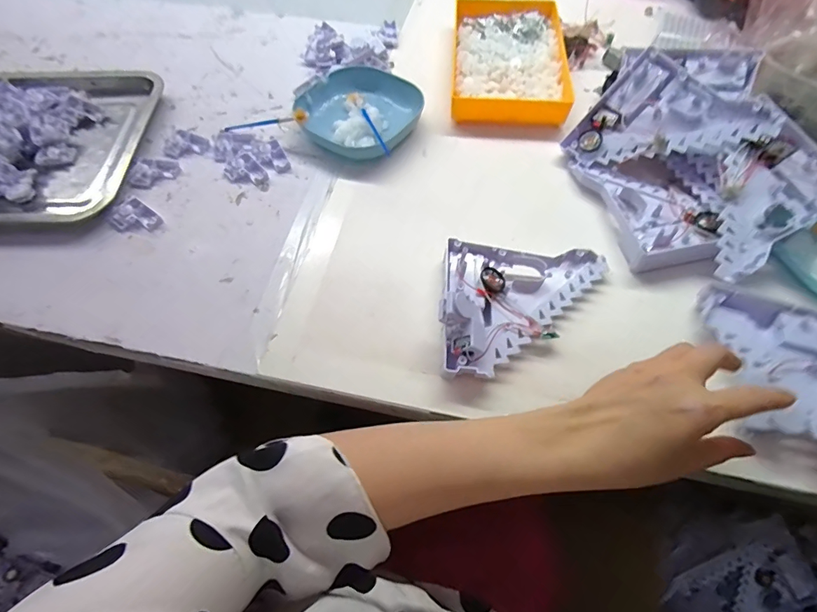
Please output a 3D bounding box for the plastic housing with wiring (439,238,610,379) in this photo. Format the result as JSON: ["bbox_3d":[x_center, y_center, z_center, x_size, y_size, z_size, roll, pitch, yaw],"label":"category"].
[{"bbox_3d":[0.106,0.000,0.387,0.153,0.051,0.133,3,59,1],"label":"plastic housing with wiring"}]

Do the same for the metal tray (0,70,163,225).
[{"bbox_3d":[-0.506,-0.202,0.509,0.378,0.028,0.256,-1,59,-1],"label":"metal tray"}]

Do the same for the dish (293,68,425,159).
[{"bbox_3d":[-0.057,-0.246,0.540,0.138,0.033,0.149,0,59,0],"label":"dish"}]

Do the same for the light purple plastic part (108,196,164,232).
[{"bbox_3d":[-0.292,-0.093,0.463,0.046,0.011,0.037,32,64,17],"label":"light purple plastic part"}]

